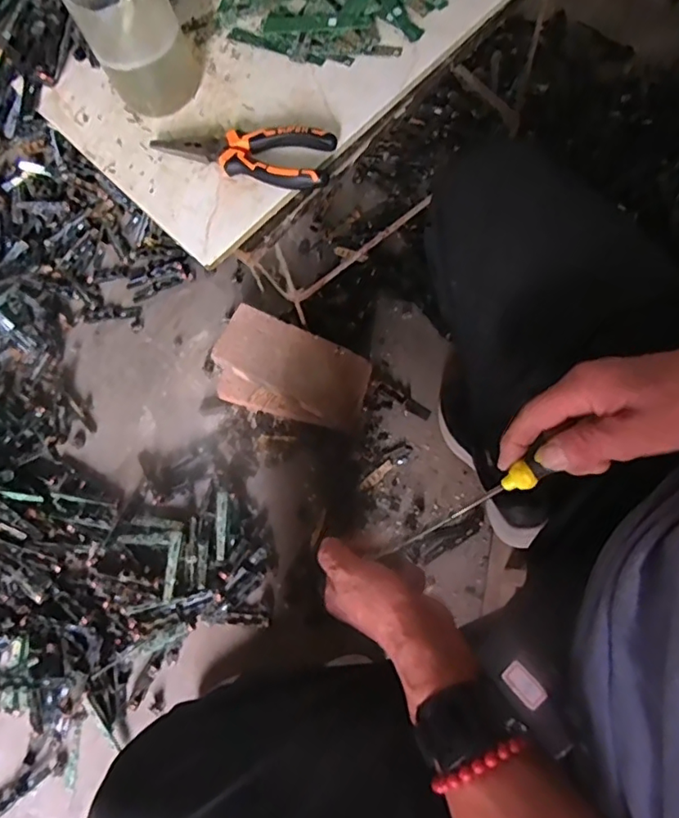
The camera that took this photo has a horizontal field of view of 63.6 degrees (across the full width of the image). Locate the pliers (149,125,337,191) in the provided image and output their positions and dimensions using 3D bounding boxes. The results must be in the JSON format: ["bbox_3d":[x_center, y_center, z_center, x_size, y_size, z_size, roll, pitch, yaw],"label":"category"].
[{"bbox_3d":[-0.086,-0.225,0.483,0.158,0.028,0.054,10,74,9],"label":"pliers"}]

